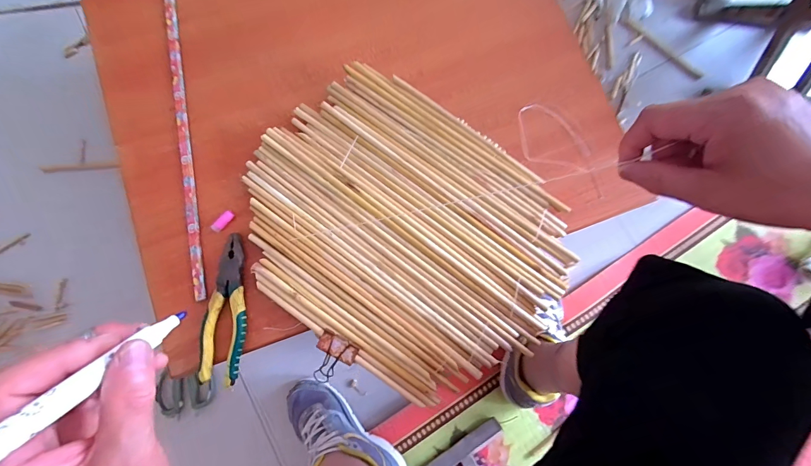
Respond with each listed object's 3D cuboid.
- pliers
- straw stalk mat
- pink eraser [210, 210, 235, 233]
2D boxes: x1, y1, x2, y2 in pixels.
[{"bbox_3d":[-0.229,0.095,0.466,0.048,0.014,0.183,3,79,0],"label":"pliers"},{"bbox_3d":[-0.005,-0.006,0.476,0.419,0.013,0.330,33,82,4],"label":"straw stalk mat"},{"bbox_3d":[-0.247,-0.016,0.487,0.012,0.010,0.032,34,81,6],"label":"pink eraser"}]

